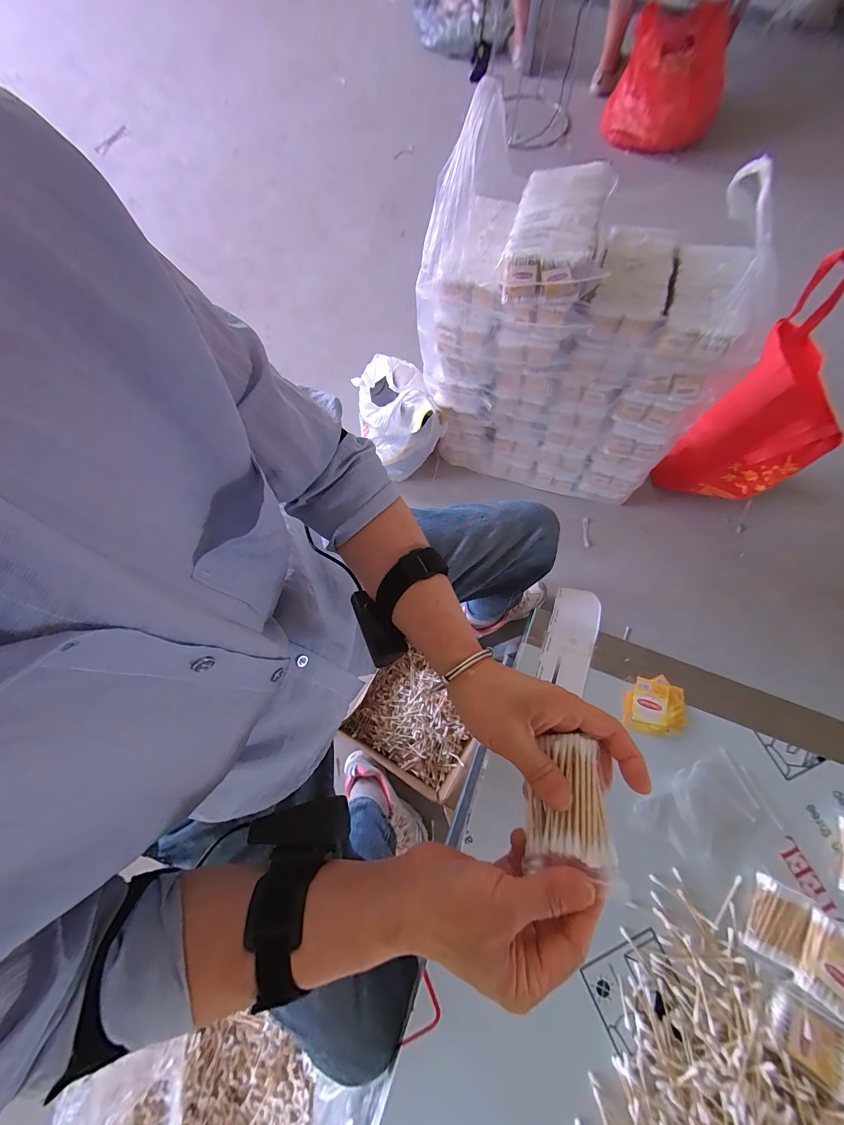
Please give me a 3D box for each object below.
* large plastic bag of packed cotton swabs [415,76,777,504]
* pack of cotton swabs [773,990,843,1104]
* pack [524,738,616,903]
[{"bbox_3d":[0.305,-0.458,0.841,0.575,0.580,0.278,19,74,6],"label":"large plastic bag of packed cotton swabs"},{"bbox_3d":[0.375,0.459,0.364,0.063,0.015,0.053,31,75,10],"label":"pack of cotton swabs"},{"bbox_3d":[0.101,0.168,0.265,0.057,0.028,0.080,-20,50,35],"label":"pack"}]

